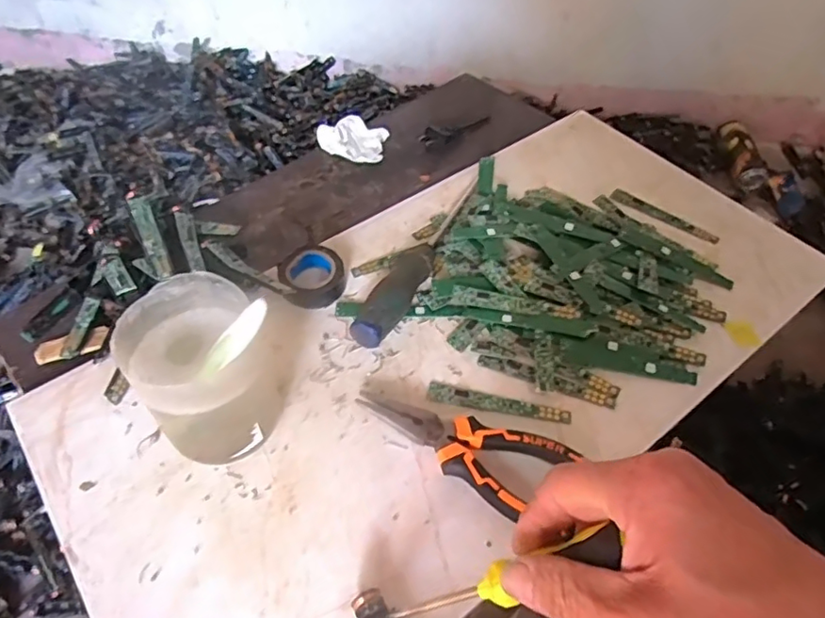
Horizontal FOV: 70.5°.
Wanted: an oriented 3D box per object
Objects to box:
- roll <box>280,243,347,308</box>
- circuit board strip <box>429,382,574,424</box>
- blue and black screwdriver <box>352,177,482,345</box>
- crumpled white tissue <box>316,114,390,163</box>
[{"bbox_3d":[-0.079,-0.025,0.468,0.052,0.023,0.051,0,50,0],"label":"roll"},{"bbox_3d":[0.060,0.068,0.411,0.099,0.004,0.016,12,51,9],"label":"circuit board strip"},{"bbox_3d":[0.013,-0.048,0.476,0.022,0.026,0.206,23,54,18],"label":"blue and black screwdriver"},{"bbox_3d":[-0.063,-0.177,0.601,0.068,0.021,0.052,13,51,10],"label":"crumpled white tissue"}]

